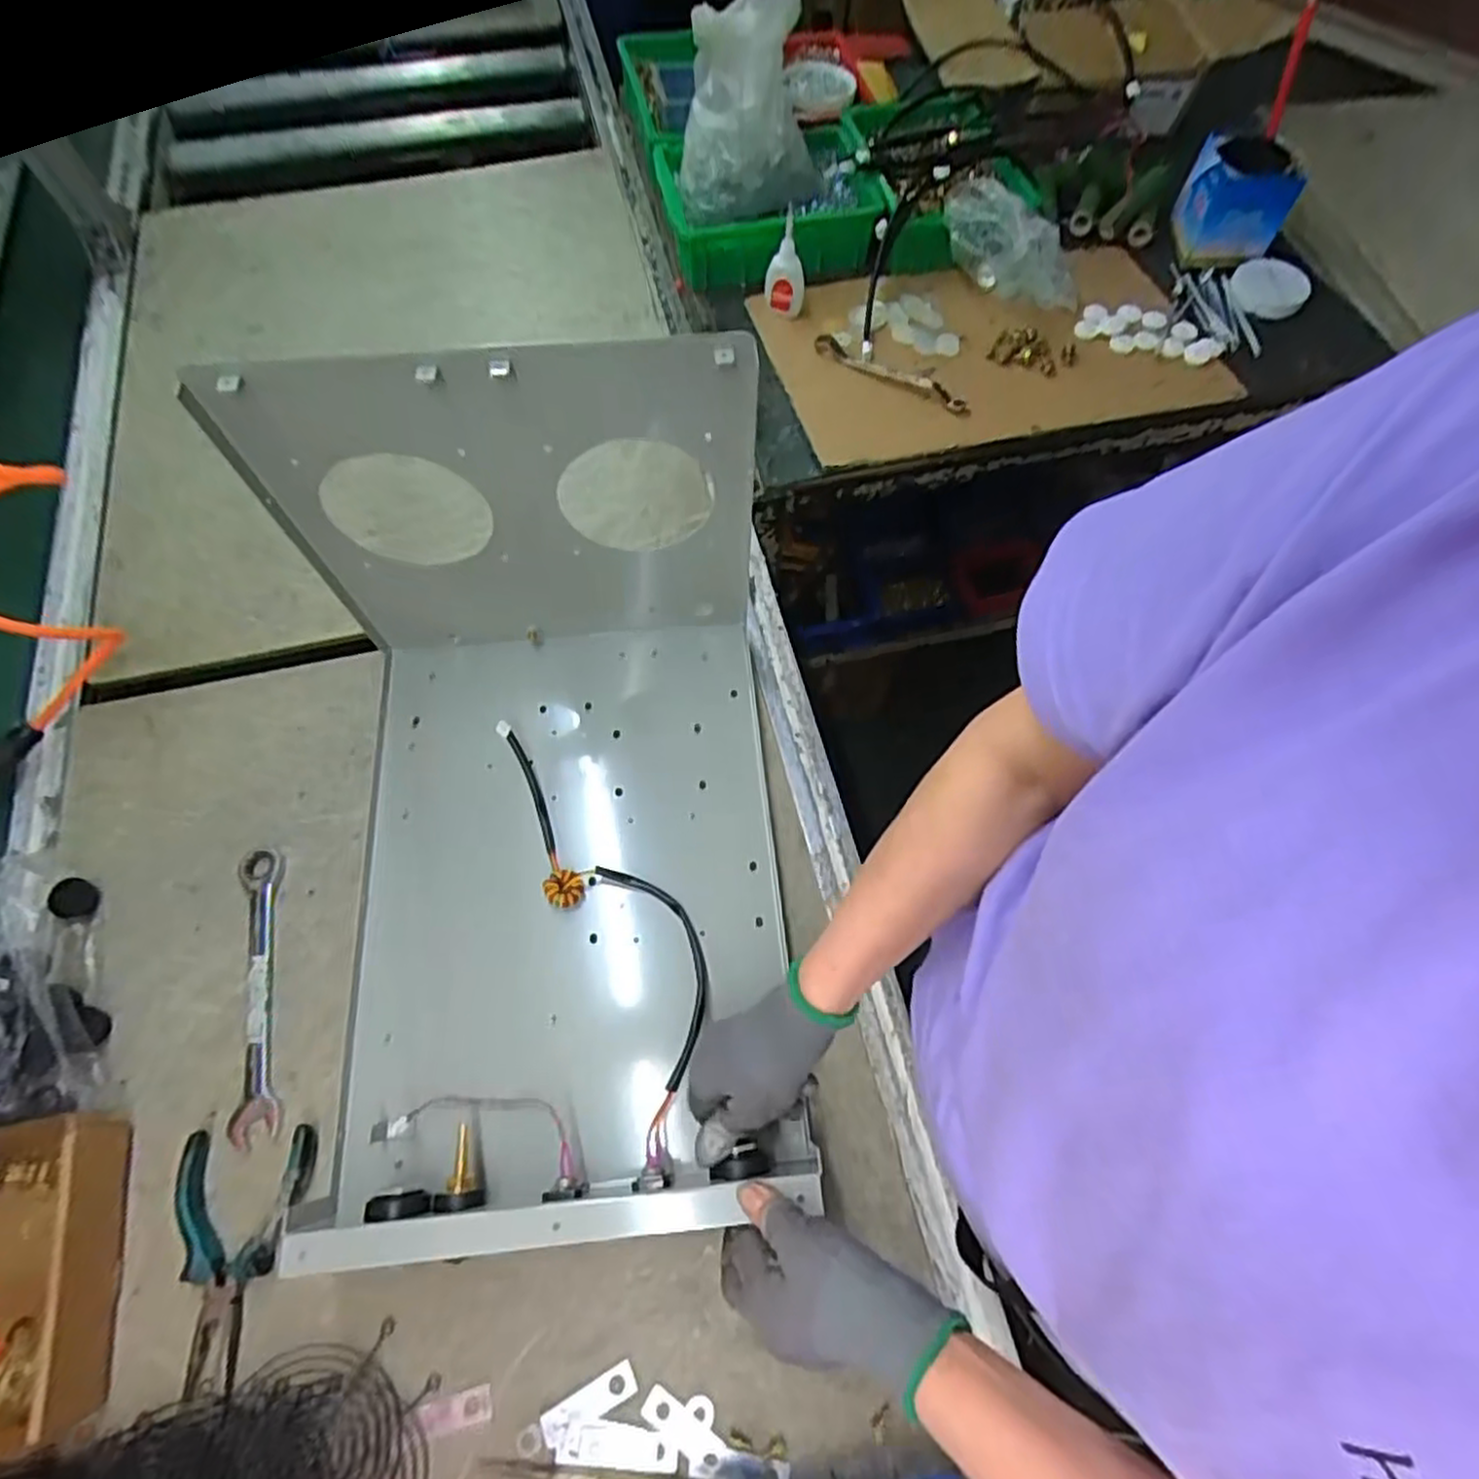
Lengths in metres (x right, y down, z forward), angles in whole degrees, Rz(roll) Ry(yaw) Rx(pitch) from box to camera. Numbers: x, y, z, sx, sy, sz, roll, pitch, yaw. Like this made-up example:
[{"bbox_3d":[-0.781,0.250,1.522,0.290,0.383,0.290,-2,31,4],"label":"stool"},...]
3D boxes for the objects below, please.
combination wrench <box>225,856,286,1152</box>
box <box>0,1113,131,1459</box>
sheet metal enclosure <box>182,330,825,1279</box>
[{"bbox_3d":[-0.372,0.187,0.566,0.032,0.010,0.220,-12,67,-6],"label":"combination wrench"},{"bbox_3d":[-0.523,0.355,0.464,0.230,0.044,0.187,-9,66,-5],"label":"box"},{"bbox_3d":[-0.137,0.050,0.461,0.330,0.312,0.466,-5,65,-1],"label":"sheet metal enclosure"}]

